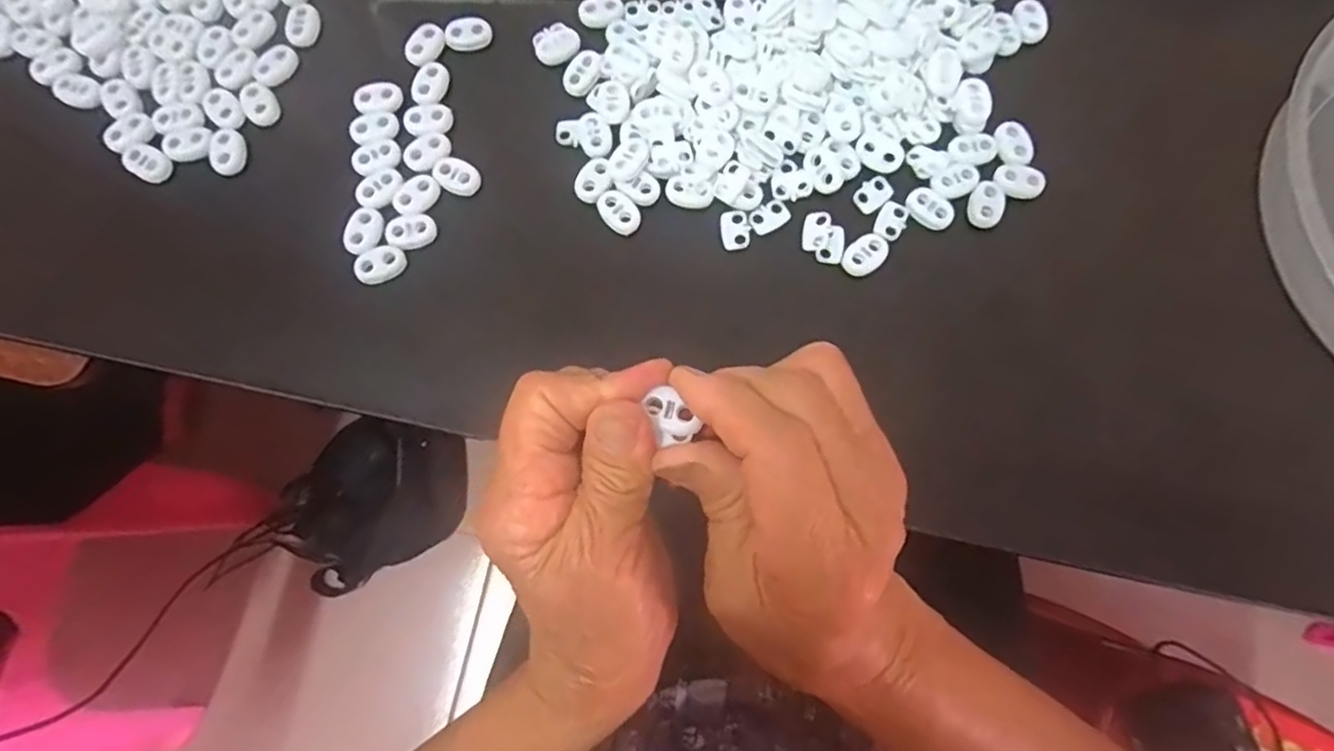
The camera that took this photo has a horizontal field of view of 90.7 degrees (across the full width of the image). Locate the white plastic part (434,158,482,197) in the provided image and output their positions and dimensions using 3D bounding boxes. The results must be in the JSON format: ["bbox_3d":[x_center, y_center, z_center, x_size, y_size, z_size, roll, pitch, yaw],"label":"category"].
[{"bbox_3d":[-0.098,-0.092,0.305,0.022,0.006,0.015,28,79,5],"label":"white plastic part"}]

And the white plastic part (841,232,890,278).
[{"bbox_3d":[0.090,-0.055,0.299,0.022,0.004,0.014,-39,81,-9],"label":"white plastic part"}]

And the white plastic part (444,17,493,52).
[{"bbox_3d":[-0.097,-0.168,0.322,0.022,0.010,0.010,-14,78,-4],"label":"white plastic part"}]

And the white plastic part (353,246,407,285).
[{"bbox_3d":[-0.129,-0.050,0.297,0.022,0.008,0.014,-30,80,-7],"label":"white plastic part"}]

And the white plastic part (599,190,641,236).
[{"bbox_3d":[-0.022,-0.075,0.303,0.016,0.004,0.022,-43,82,-9],"label":"white plastic part"}]

